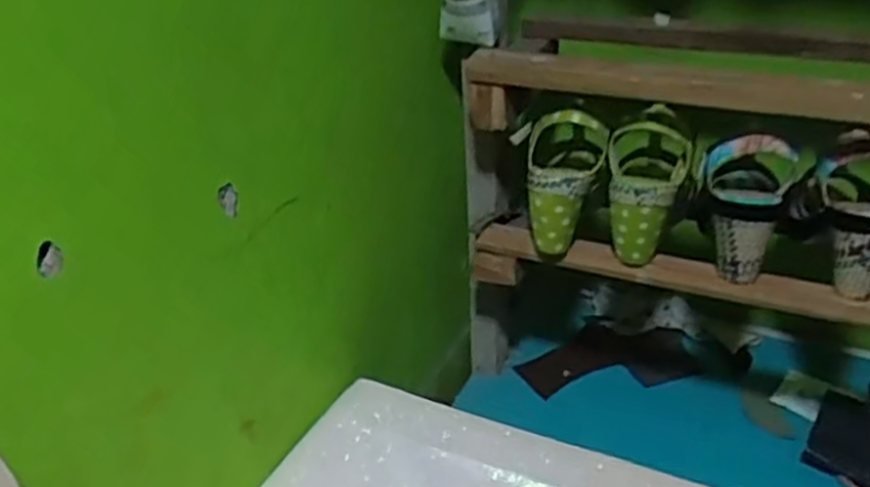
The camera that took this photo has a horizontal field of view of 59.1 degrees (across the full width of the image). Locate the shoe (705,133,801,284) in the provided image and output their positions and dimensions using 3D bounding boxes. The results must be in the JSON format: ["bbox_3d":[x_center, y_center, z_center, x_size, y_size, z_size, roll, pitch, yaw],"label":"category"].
[{"bbox_3d":[0.288,-0.033,0.717,0.076,0.136,0.070,9,30,19],"label":"shoe"}]

